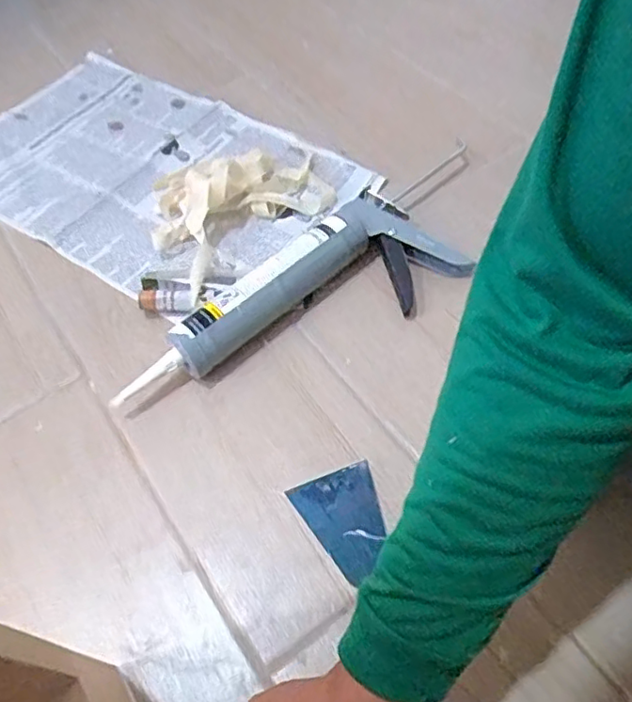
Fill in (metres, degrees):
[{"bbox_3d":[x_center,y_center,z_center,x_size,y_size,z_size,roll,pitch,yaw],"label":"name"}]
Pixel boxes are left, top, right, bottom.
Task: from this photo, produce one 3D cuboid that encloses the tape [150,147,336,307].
[{"bbox_3d":[-0.104,-0.178,0.689,0.234,0.051,0.188,-41,64,-20],"label":"tape"}]

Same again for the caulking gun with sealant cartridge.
[{"bbox_3d":[0.020,-0.079,0.617,0.484,0.050,0.148,-36,62,-19],"label":"caulking gun with sealant cartridge"}]

